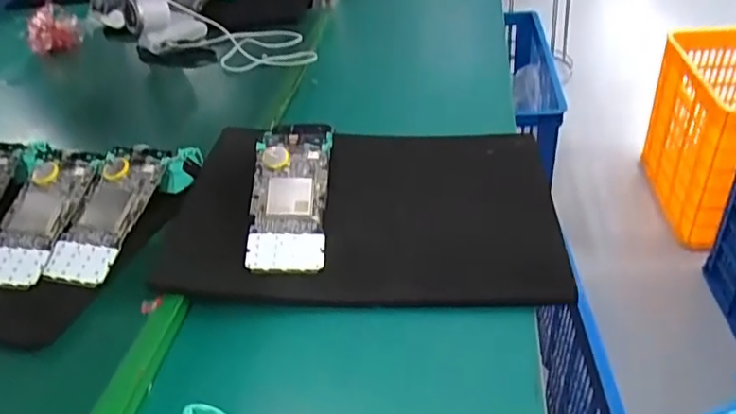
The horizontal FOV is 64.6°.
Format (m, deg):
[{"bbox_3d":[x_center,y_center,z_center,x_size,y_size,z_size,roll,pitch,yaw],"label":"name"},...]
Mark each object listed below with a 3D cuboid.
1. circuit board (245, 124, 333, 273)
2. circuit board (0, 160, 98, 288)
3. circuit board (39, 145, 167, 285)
[{"bbox_3d":[-0.071,-0.012,0.529,0.068,0.010,0.153,2,61,-2],"label":"circuit board"},{"bbox_3d":[-0.299,0.012,0.523,0.069,0.005,0.129,2,58,11],"label":"circuit board"},{"bbox_3d":[-0.233,0.004,0.521,0.065,0.010,0.141,5,58,16],"label":"circuit board"}]

